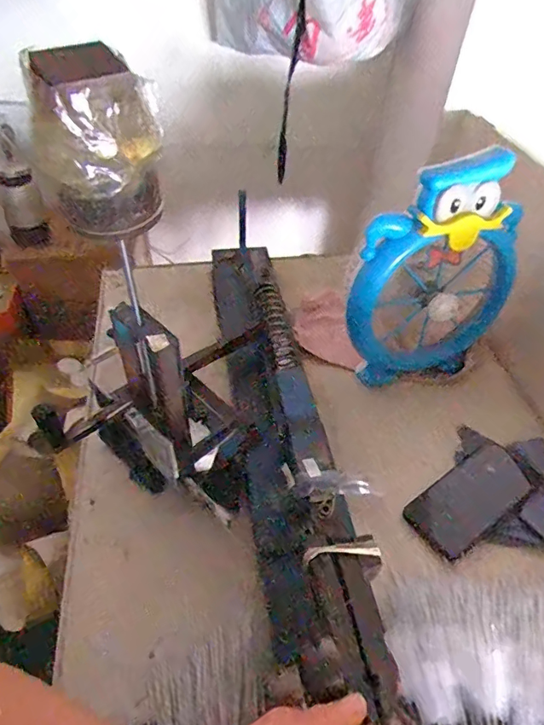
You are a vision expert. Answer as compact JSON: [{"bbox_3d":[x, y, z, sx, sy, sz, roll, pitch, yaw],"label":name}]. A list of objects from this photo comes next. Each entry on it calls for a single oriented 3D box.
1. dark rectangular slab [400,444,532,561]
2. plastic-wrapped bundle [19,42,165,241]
[{"bbox_3d":[0.236,0.160,0.568,0.156,0.007,0.077,-31,47,-19],"label":"dark rectangular slab"},{"bbox_3d":[-0.090,-0.115,0.257,0.062,0.089,0.054,-8,47,-12],"label":"plastic-wrapped bundle"}]

